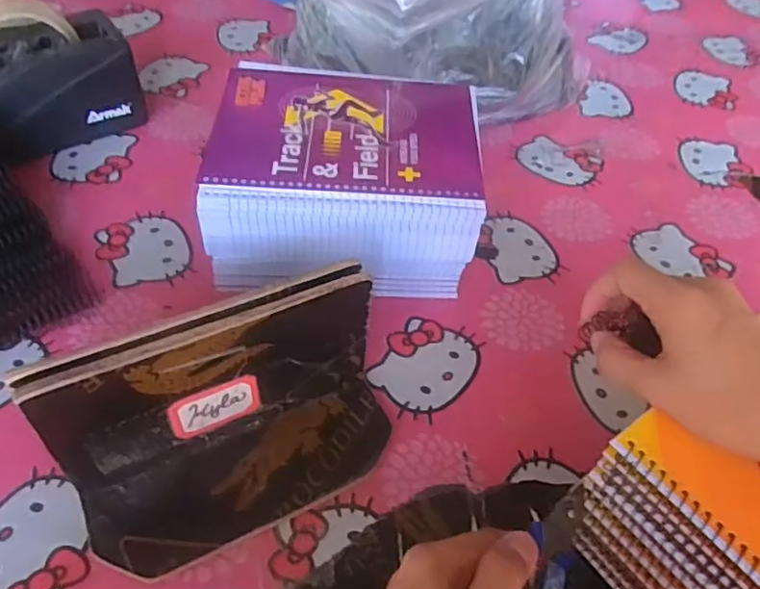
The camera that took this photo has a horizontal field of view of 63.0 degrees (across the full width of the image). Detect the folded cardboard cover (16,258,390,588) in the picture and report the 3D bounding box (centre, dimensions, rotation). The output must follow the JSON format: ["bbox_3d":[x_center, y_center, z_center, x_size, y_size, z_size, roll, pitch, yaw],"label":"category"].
[{"bbox_3d":[-0.084,0.075,0.371,0.195,0.121,0.085,-20,53,-21],"label":"folded cardboard cover"}]

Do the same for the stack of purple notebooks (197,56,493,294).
[{"bbox_3d":[-0.027,-0.084,0.507,0.201,0.119,0.172,6,50,0],"label":"stack of purple notebooks"}]

